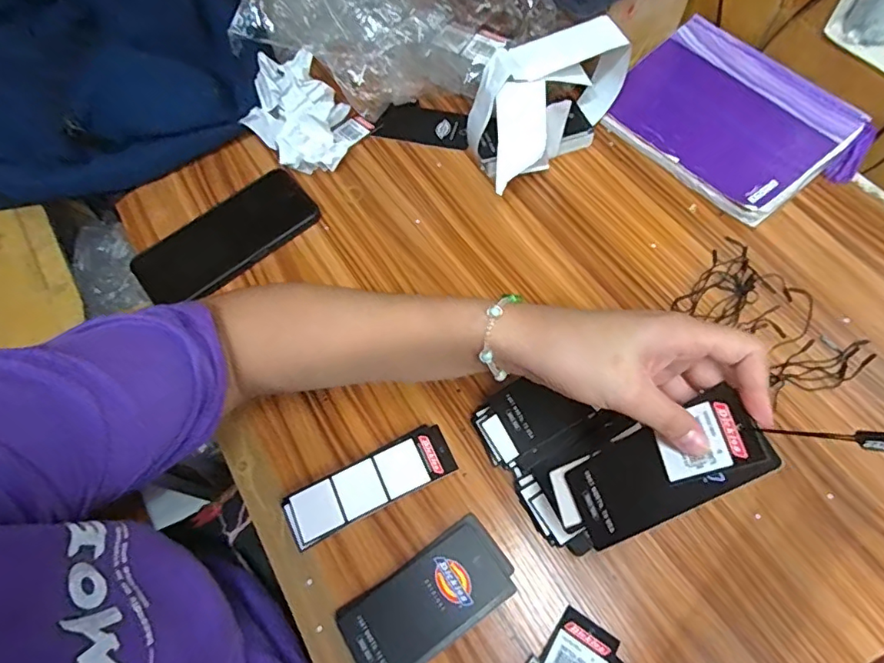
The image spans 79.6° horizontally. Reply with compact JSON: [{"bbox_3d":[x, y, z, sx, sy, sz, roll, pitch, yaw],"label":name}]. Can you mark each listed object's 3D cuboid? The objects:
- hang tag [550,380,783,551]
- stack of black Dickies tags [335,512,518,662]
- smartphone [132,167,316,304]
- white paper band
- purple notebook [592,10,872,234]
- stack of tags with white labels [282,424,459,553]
[{"bbox_3d":[0.115,0.079,0.293,0.120,0.005,0.051,-38,48,29],"label":"hang tag"},{"bbox_3d":[-0.009,0.180,0.356,0.114,0.015,0.058,-33,66,-12],"label":"stack of black Dickies tags"},{"bbox_3d":[-0.202,-0.088,0.501,0.168,0.016,0.086,-41,68,-16],"label":"smartphone"},{"bbox_3d":[0.086,-0.209,0.497,0.089,0.102,0.173,41,73,21],"label":"white paper band"},{"bbox_3d":[0.272,-0.204,0.511,0.156,0.016,0.214,-37,67,-4],"label":"purple notebook"},{"bbox_3d":[-0.052,0.113,0.391,0.123,0.021,0.040,-25,64,-9],"label":"stack of tags with white labels"}]

